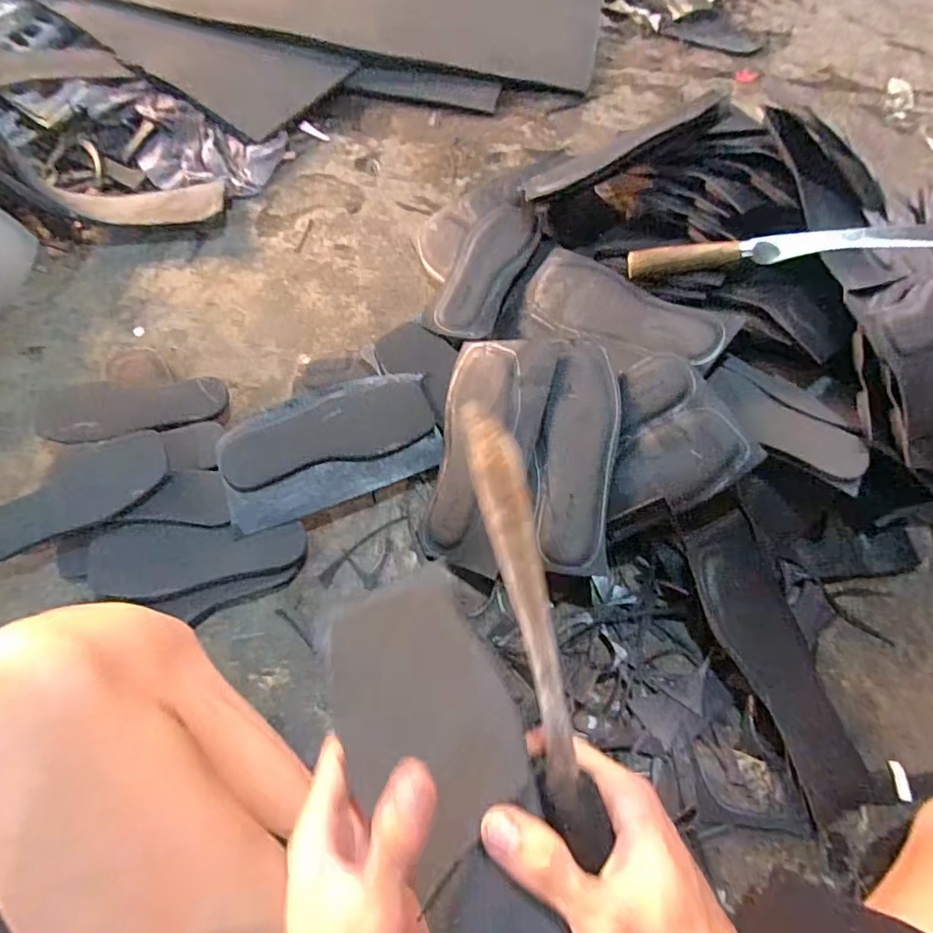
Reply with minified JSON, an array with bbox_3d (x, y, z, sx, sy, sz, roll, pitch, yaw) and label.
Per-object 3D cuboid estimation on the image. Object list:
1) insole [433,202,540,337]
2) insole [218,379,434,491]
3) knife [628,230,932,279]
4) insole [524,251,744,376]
[{"bbox_3d":[0.029,-0.288,0.774,0.095,0.027,0.262,21,70,10],"label":"insole"},{"bbox_3d":[-0.170,-0.044,0.668,0.255,0.011,0.088,-17,93,-12],"label":"insole"},{"bbox_3d":[0.379,-0.264,0.653,0.346,0.026,0.036,1,67,18],"label":"knife"},{"bbox_3d":[0.198,-0.201,0.698,0.279,0.020,0.110,34,72,31],"label":"insole"}]

